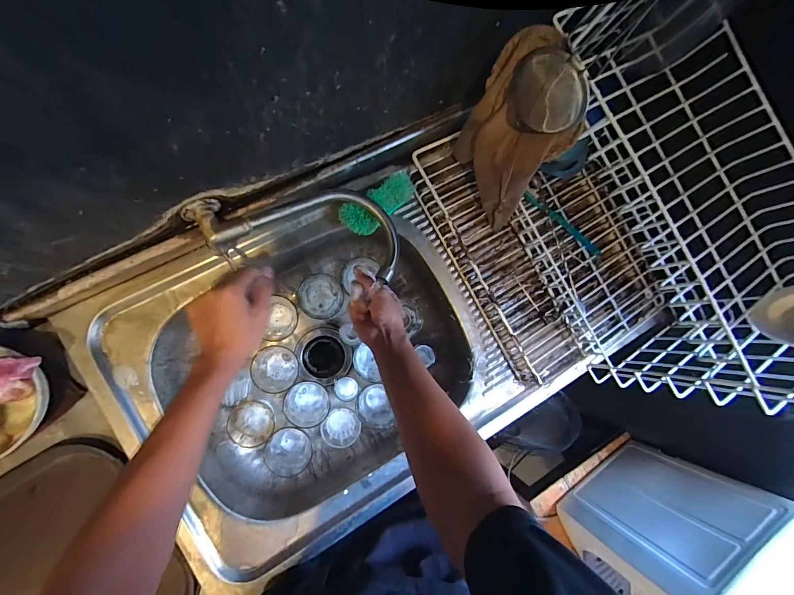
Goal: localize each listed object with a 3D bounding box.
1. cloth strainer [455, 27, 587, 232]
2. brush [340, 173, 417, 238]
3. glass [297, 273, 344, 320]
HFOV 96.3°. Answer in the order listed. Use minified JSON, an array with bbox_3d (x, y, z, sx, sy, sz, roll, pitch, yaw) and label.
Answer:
[{"bbox_3d":[0.154,-0.204,0.483,0.054,0.256,0.169,-40,93,-9],"label":"cloth strainer"},{"bbox_3d":[-0.026,-0.152,0.578,0.136,0.039,0.056,-36,93,-10],"label":"brush"},{"bbox_3d":[-0.140,0.000,0.659,0.080,0.067,0.077,1,86,-9],"label":"glass"}]

